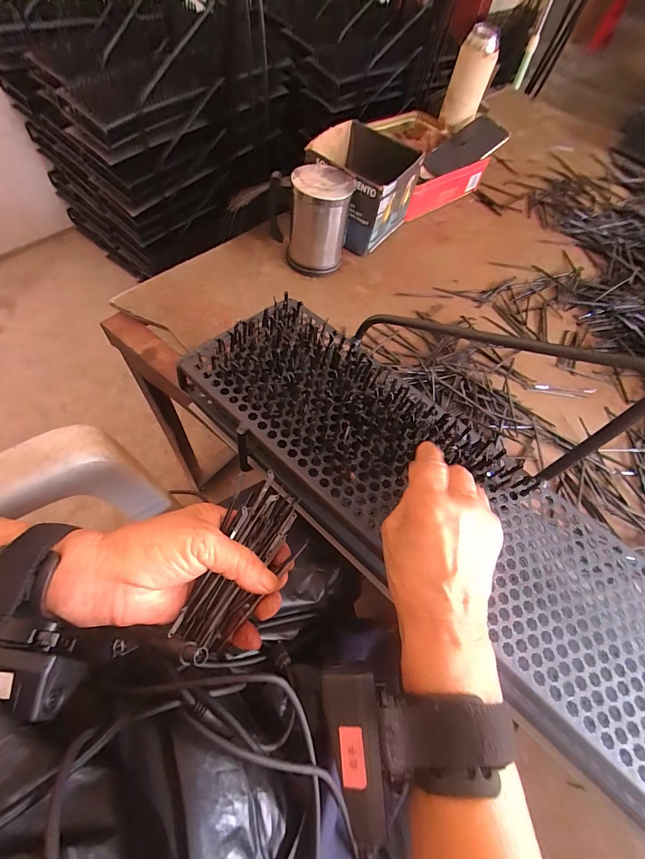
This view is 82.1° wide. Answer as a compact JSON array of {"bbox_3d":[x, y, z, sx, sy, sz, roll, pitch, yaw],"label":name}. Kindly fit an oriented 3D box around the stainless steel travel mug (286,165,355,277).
[{"bbox_3d":[-0.005,-0.279,0.514,0.076,0.115,0.077,15,59,2],"label":"stainless steel travel mug"}]

